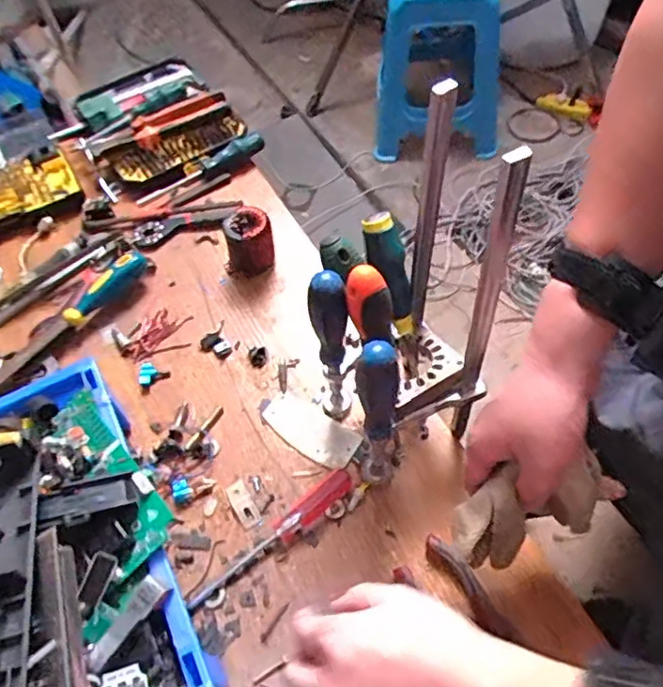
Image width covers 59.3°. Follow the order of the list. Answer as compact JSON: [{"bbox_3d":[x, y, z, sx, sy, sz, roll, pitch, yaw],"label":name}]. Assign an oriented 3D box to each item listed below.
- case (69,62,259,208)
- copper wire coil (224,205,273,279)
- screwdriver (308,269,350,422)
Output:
[{"bbox_3d":[-0.254,-0.308,0.813,0.211,0.043,0.271,-32,60,-16],"label":"case"},{"bbox_3d":[-0.097,-0.112,0.662,0.058,0.067,0.049,-25,58,-12],"label":"copper wire coil"},{"bbox_3d":[0.001,0.010,0.507,0.027,0.195,0.023,-6,56,0],"label":"screwdriver"}]

